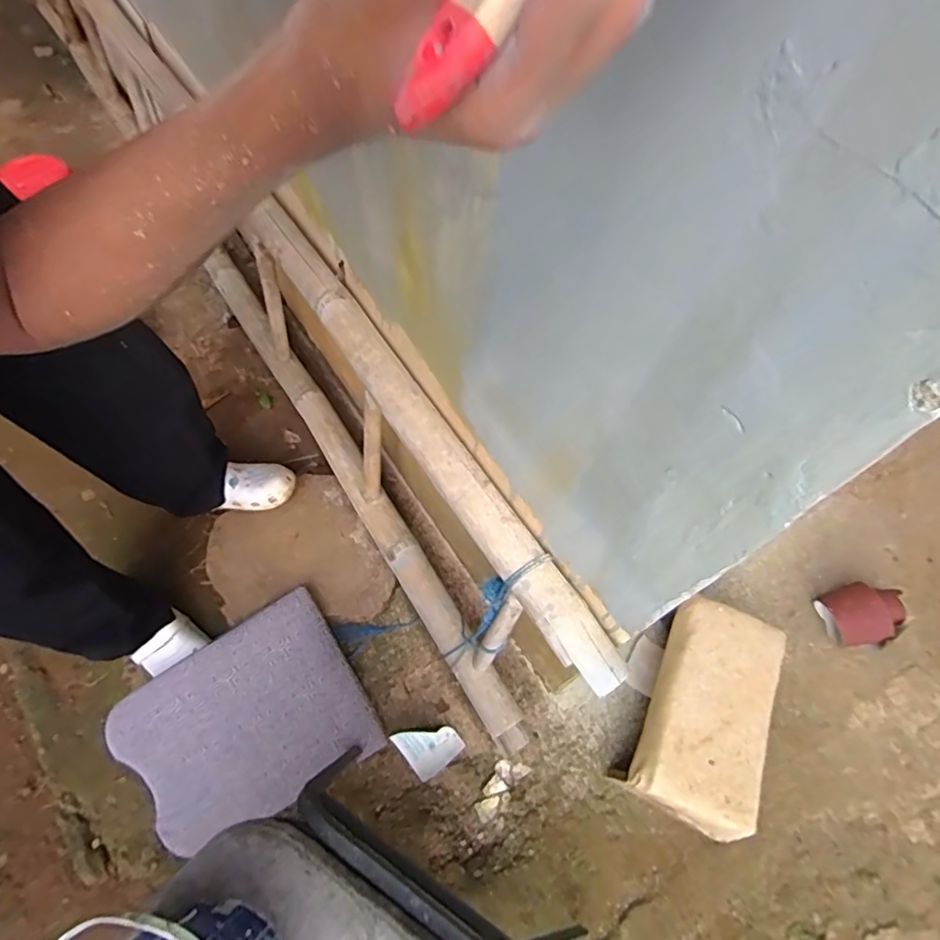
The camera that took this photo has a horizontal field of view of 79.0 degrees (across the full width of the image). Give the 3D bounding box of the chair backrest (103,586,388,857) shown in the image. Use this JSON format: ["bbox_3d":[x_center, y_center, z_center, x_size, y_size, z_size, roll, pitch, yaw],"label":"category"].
[{"bbox_3d":[-0.381,0.436,0.986,0.372,0.024,0.307,-29,92,-18],"label":"chair backrest"}]

